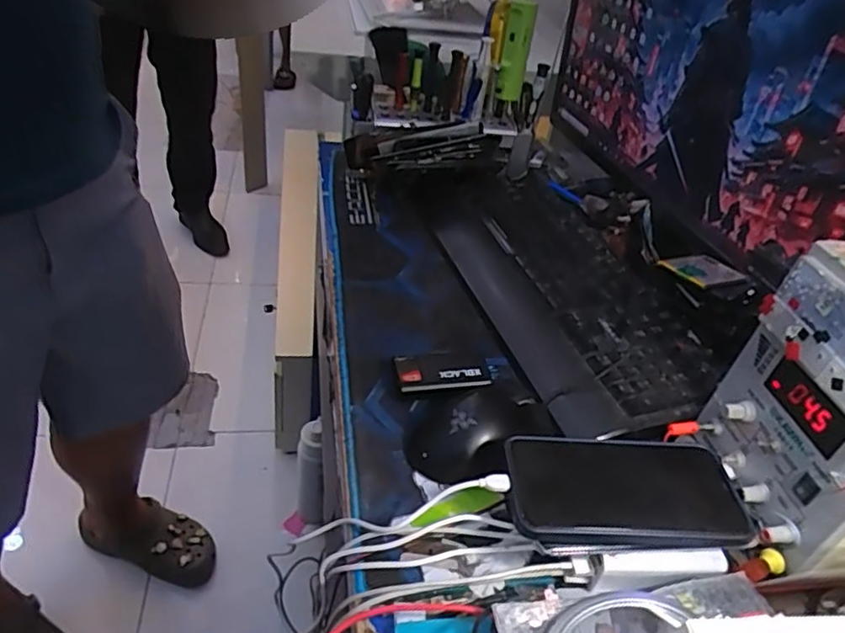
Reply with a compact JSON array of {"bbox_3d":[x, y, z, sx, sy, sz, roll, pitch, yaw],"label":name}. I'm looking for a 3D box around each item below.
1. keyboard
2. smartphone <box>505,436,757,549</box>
[{"bbox_3d":[0.143,-0.049,0.694,0.182,0.024,0.444,-6,39,-17],"label":"keyboard"},{"bbox_3d":[0.140,0.118,0.430,0.159,0.010,0.083,4,38,-4],"label":"smartphone"}]

